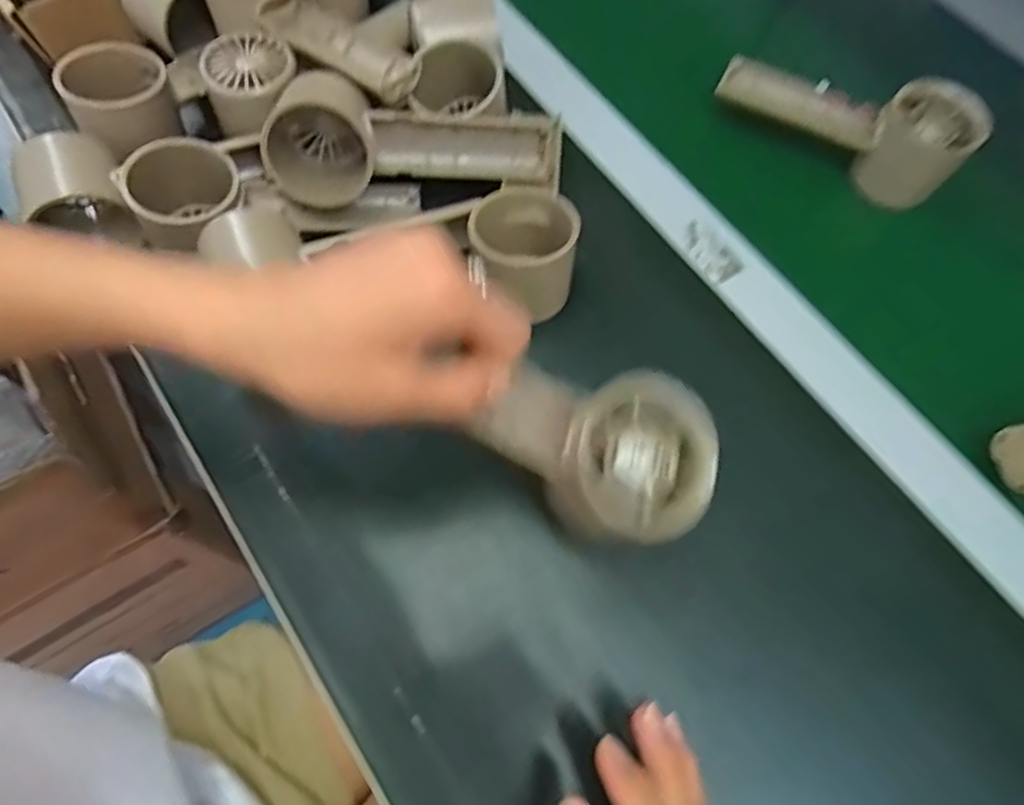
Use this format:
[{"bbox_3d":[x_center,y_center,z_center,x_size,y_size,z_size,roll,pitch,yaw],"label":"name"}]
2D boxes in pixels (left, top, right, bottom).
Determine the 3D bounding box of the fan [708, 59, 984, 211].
[{"bbox_3d":[0.217,-0.192,0.408,0.154,0.058,0.046,35,71,13],"label":"fan"}]

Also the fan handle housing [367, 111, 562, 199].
[{"bbox_3d":[-0.024,-0.149,0.369,0.113,0.038,0.018,-1,67,-15],"label":"fan handle housing"}]

